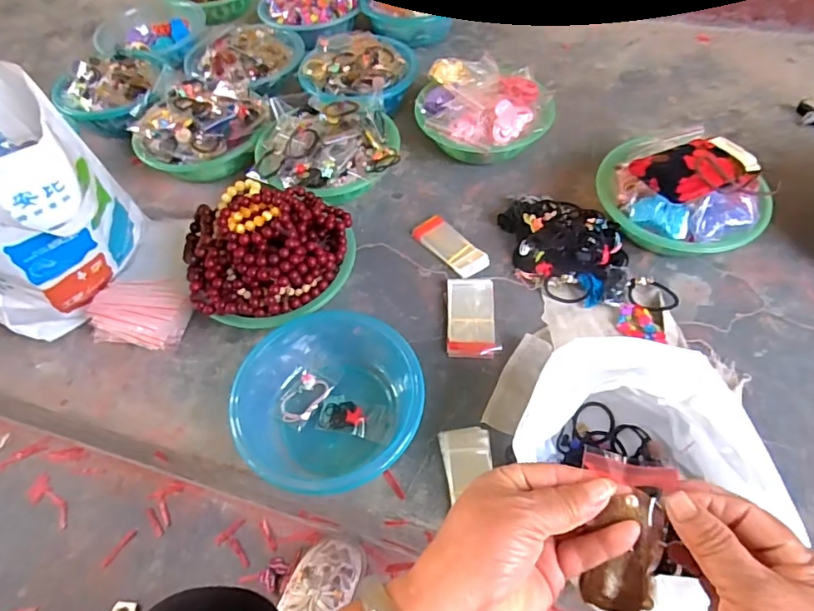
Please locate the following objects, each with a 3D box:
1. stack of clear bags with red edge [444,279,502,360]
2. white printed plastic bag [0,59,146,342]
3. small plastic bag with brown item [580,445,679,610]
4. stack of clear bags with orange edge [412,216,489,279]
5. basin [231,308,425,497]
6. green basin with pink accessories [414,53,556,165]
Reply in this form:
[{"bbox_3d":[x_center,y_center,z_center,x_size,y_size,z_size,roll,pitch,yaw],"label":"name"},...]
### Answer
[{"bbox_3d":[0.090,0.017,0.738,0.069,0.017,0.126,-2,55,2],"label":"stack of clear bags with red edge"},{"bbox_3d":[-0.498,-0.123,0.689,0.227,0.310,0.233,-39,61,-21],"label":"white printed plastic bag"},{"bbox_3d":[0.120,0.128,0.293,0.043,0.018,0.085,7,86,8],"label":"small plastic bag with brown item"},{"bbox_3d":[0.067,-0.094,0.814,0.053,0.018,0.128,-34,60,-19],"label":"stack of clear bags with orange edge"},{"bbox_3d":[-0.087,0.100,0.657,0.218,0.076,0.235,-1,55,2],"label":"basin"},{"bbox_3d":[0.136,-0.338,0.926,0.226,0.102,0.219,-1,55,2],"label":"green basin with pink accessories"}]

